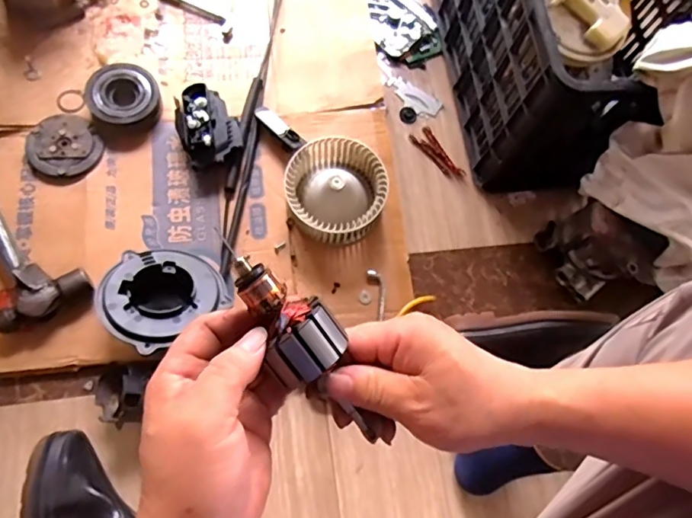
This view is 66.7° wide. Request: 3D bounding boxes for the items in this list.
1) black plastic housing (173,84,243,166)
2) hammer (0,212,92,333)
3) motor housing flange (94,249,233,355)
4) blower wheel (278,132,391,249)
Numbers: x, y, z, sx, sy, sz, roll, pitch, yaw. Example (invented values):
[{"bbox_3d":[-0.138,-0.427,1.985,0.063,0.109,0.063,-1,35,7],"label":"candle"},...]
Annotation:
[{"bbox_3d":[-0.208,-0.196,0.793,0.084,0.063,0.114,-22,76,-14],"label":"black plastic housing"},{"bbox_3d":[-0.492,-0.056,0.729,0.123,0.049,0.342,-35,78,-16],"label":"hammer"},{"bbox_3d":[-0.248,0.051,0.699,0.159,0.050,0.153,36,51,14],"label":"motor housing flange"},{"bbox_3d":[-0.015,-0.101,0.769,0.136,0.062,0.139,2,71,-7],"label":"blower wheel"}]

